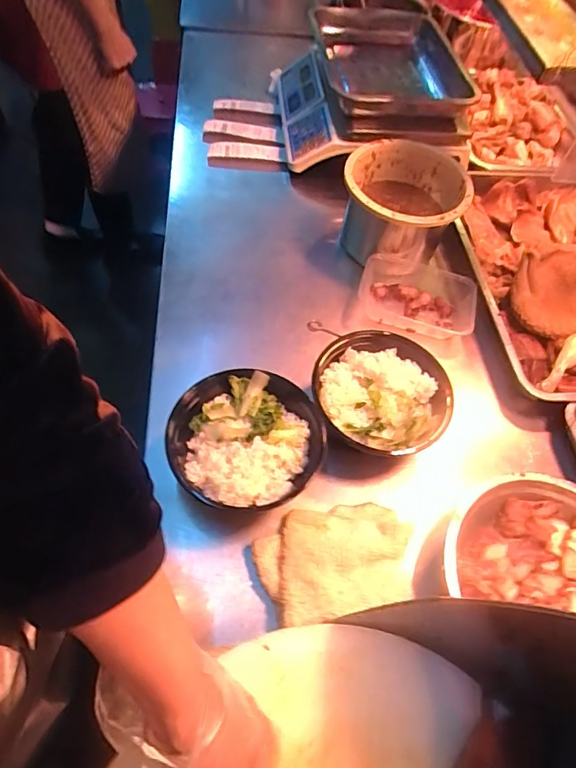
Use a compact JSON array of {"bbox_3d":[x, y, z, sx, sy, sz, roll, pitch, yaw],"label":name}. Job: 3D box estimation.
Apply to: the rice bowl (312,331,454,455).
[{"bbox_3d":[0.117,0.013,0.586,0.159,0.055,0.156,-12,60,-17],"label":"rice bowl"}]

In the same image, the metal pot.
[{"bbox_3d":[0.177,-0.273,0.749,0.177,0.136,0.172,5,57,-7],"label":"metal pot"}]

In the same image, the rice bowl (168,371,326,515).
[{"bbox_3d":[-0.050,0.070,0.545,0.174,0.056,0.157,10,56,-3],"label":"rice bowl"}]

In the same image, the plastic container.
[{"bbox_3d":[0.194,-0.134,0.707,0.169,0.040,0.115,24,57,6],"label":"plastic container"}]

